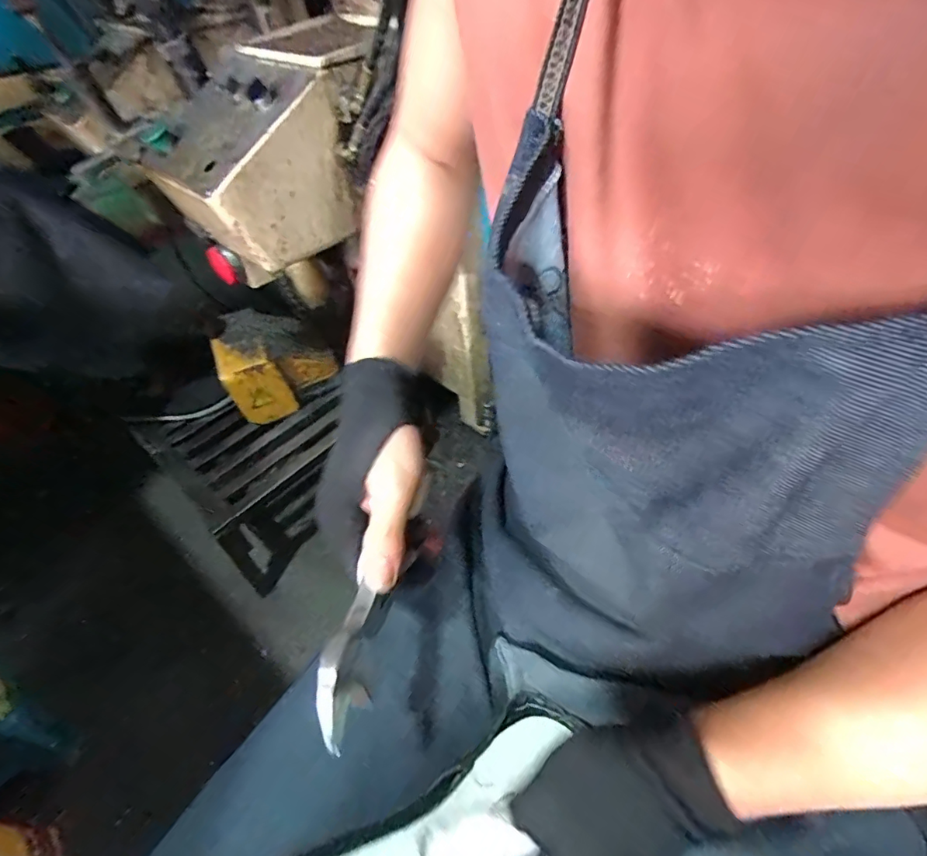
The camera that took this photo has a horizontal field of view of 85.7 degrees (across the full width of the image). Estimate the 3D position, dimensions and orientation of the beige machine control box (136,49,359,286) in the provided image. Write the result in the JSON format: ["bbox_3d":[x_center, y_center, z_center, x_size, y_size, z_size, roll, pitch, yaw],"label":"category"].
[{"bbox_3d":[-0.313,-0.375,0.715,0.225,0.192,0.208,31,57,29],"label":"beige machine control box"}]

